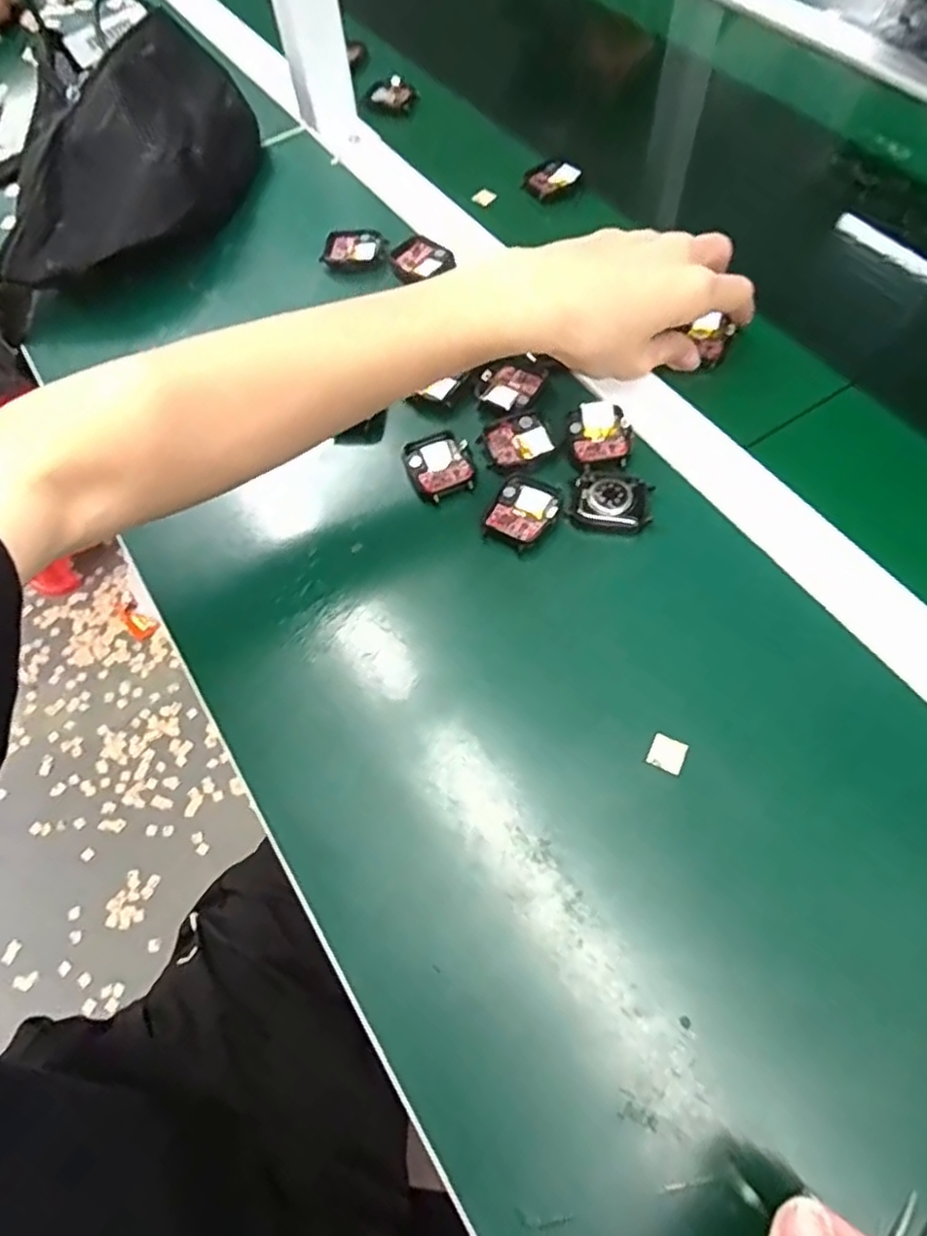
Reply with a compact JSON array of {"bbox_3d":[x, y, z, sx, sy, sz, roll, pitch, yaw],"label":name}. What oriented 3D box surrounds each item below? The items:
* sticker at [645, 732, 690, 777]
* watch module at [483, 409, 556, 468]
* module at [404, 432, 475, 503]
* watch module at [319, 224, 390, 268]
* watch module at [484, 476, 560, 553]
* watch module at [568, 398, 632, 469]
[{"bbox_3d":[0.098,0.065,0.330,0.017,0.004,0.017,23,66,15],"label":"sticker"},{"bbox_3d":[0.032,-0.110,0.419,0.038,0.004,0.035,-23,63,-8],"label":"watch module"},{"bbox_3d":[-0.015,-0.093,0.414,0.036,0.004,0.044,-22,63,-7],"label":"module"},{"bbox_3d":[-0.082,-0.281,0.521,0.050,0.011,0.033,-1,62,4],"label":"watch module"},{"bbox_3d":[0.035,-0.063,0.394,0.036,0.006,0.044,23,66,15],"label":"watch module"},{"bbox_3d":[0.083,-0.112,0.415,0.034,0.007,0.045,-7,62,0],"label":"watch module"}]

